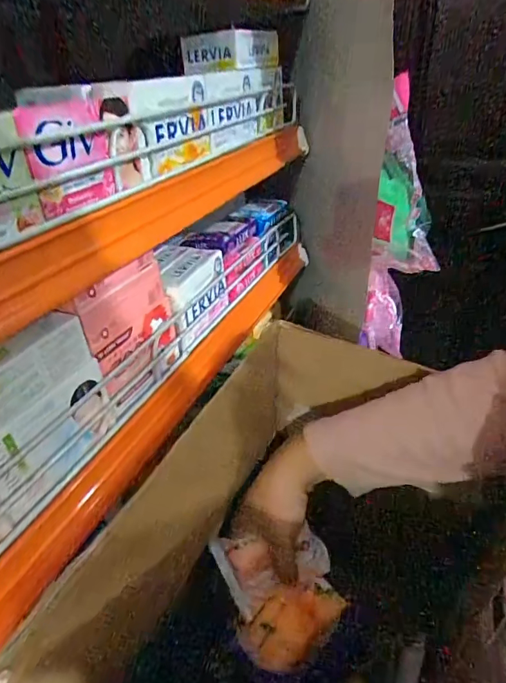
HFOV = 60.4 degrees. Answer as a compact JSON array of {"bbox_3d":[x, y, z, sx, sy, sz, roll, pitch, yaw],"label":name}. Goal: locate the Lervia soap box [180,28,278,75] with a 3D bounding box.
[{"bbox_3d":[-0.022,-0.297,0.445,0.071,0.031,0.087,16,37,28],"label":"Lervia soap box"}]

